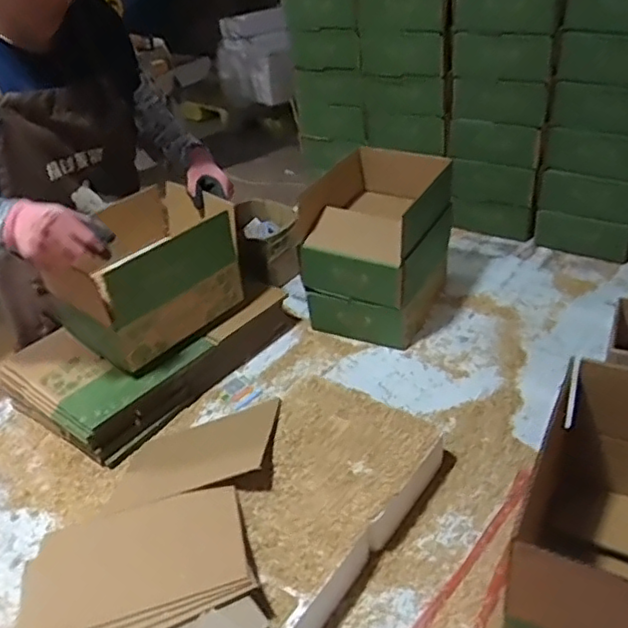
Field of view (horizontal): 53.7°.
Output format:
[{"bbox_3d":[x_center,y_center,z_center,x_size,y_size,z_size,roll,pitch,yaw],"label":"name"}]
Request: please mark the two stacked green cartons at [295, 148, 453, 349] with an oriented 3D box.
[{"bbox_3d":[0.113,-0.139,1.185,0.239,0.263,0.288,9,36,19],"label":"two stacked green cartons"}]

